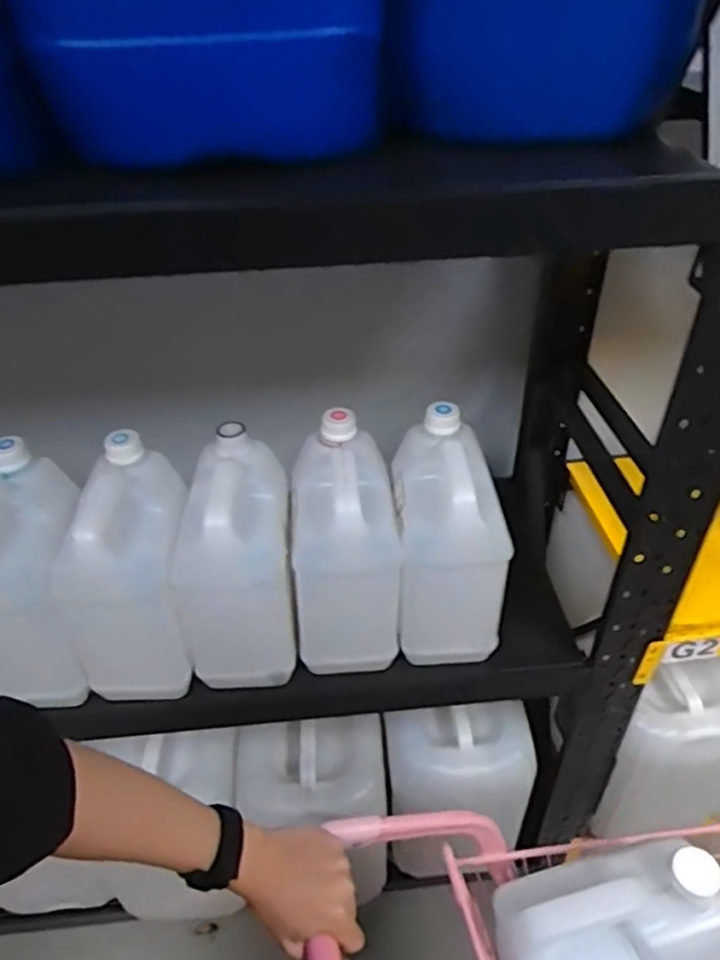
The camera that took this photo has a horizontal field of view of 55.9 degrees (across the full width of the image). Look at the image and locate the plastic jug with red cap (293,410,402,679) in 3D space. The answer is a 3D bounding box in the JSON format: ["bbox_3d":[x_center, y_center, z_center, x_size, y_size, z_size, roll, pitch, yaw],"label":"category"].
[{"bbox_3d":[-0.018,0.081,0.836,0.119,0.259,0.179,-3,41,0],"label":"plastic jug with red cap"}]

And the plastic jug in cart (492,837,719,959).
[{"bbox_3d":[0.223,0.410,0.606,0.191,0.130,0.127,-8,41,-6],"label":"plastic jug in cart"}]

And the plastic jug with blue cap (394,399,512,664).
[{"bbox_3d":[0.106,0.068,0.842,0.116,0.262,0.174,-2,41,1],"label":"plastic jug with blue cap"}]

